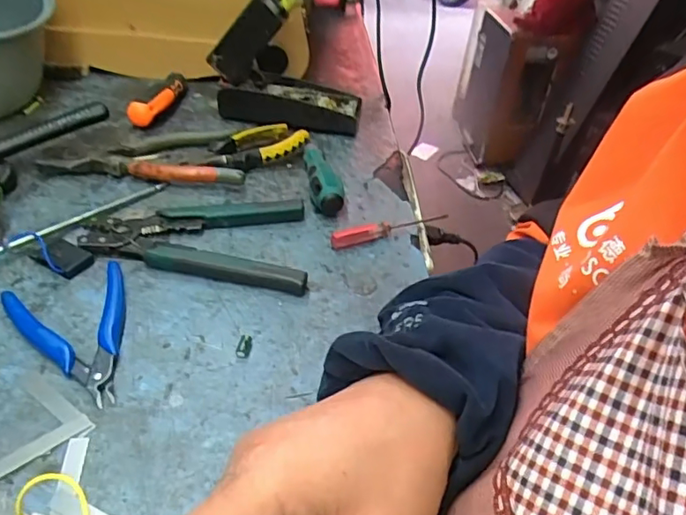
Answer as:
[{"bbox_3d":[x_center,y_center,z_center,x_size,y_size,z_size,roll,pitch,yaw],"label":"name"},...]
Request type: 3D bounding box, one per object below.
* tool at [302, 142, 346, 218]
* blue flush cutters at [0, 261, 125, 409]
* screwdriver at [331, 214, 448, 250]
[{"bbox_3d":[-0.020,-0.082,0.554,0.030,0.030,0.111,0,40,-9],"label":"tool"},{"bbox_3d":[-0.174,0.050,0.383,0.078,0.014,0.117,-21,47,-30],"label":"blue flush cutters"},{"bbox_3d":[0.046,-0.028,0.510,0.123,0.018,0.011,-16,45,-26],"label":"screwdriver"}]

